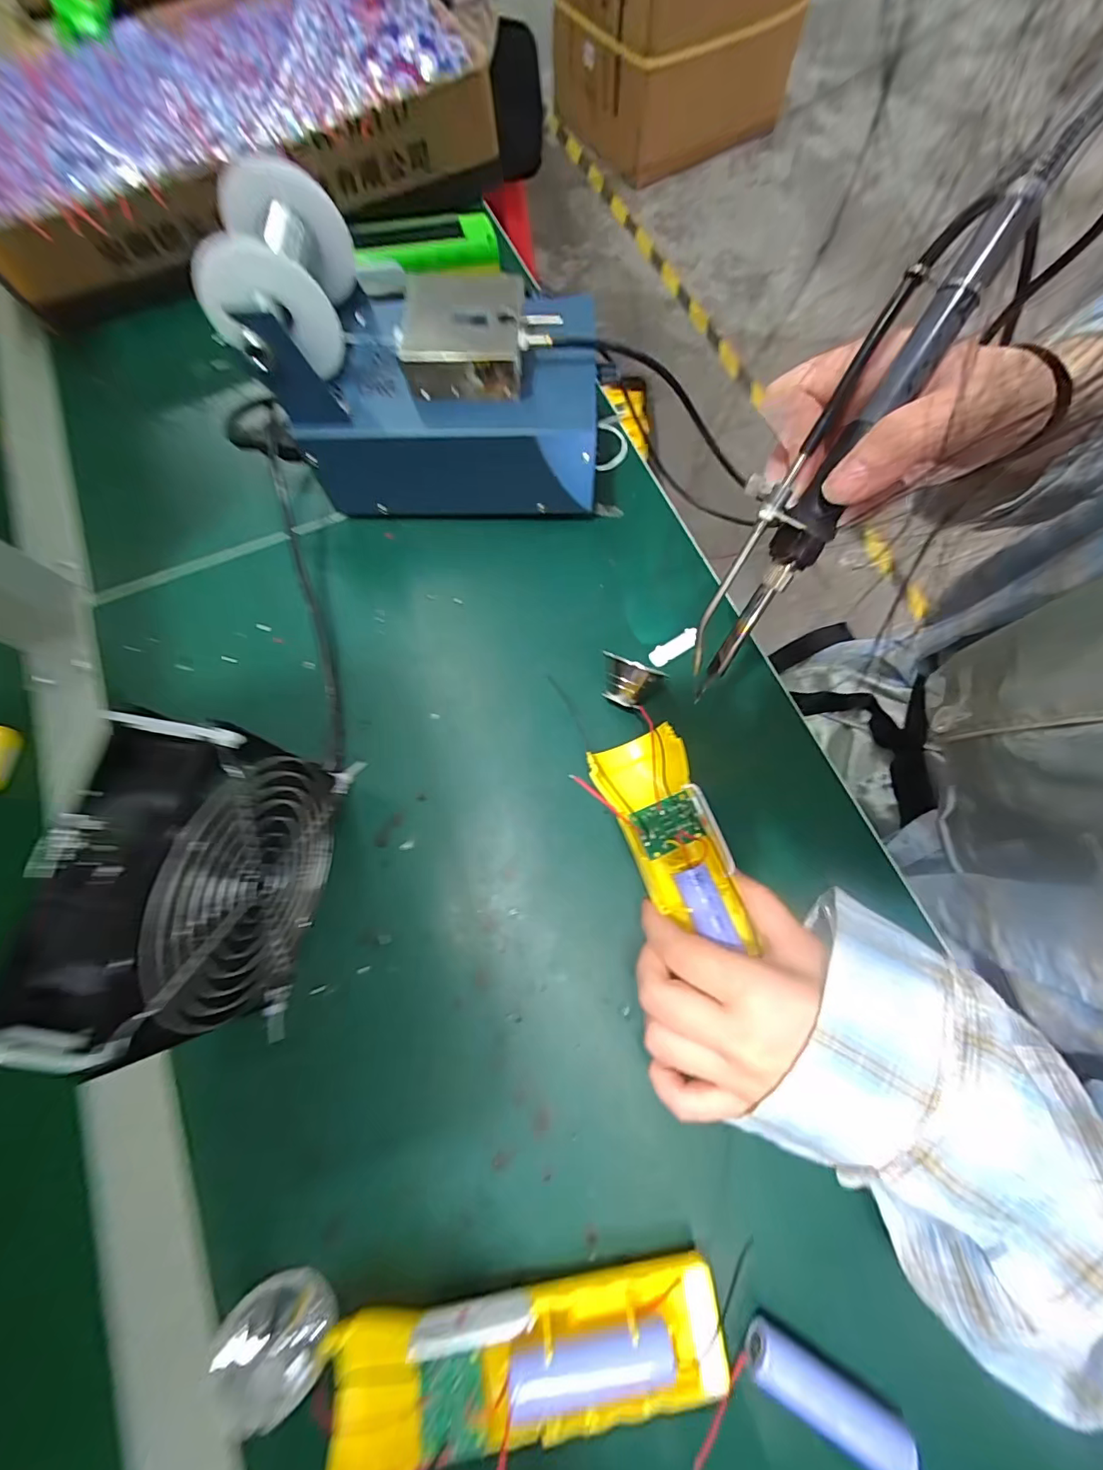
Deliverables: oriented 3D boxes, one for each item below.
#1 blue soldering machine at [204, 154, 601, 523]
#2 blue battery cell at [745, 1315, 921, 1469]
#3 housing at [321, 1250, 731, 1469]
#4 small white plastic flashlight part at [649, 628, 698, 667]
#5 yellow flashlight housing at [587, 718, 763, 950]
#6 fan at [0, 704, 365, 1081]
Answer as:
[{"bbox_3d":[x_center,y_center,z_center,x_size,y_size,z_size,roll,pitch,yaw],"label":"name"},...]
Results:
[{"bbox_3d":[-0.073,-0.220,0.307,0.203,0.130,0.115,0,73,2],"label":"blue soldering machine"},{"bbox_3d":[0.115,0.277,0.211,0.069,0.022,0.016,29,77,10],"label":"blue battery cell"},{"bbox_3d":[-0.009,0.261,0.210,0.160,0.034,0.048,-7,73,0],"label":"housing"},{"bbox_3d":[0.078,-0.056,0.320,0.034,0.006,0.011,-32,75,-7],"label":"small white plastic flashlight part"},{"bbox_3d":[0.062,0.052,0.264,0.049,0.034,0.116,-21,63,-4],"label":"yellow flashlight housing"},{"bbox_3d":[-0.145,0.062,0.222,0.056,0.130,0.125,10,74,5],"label":"fan"}]

